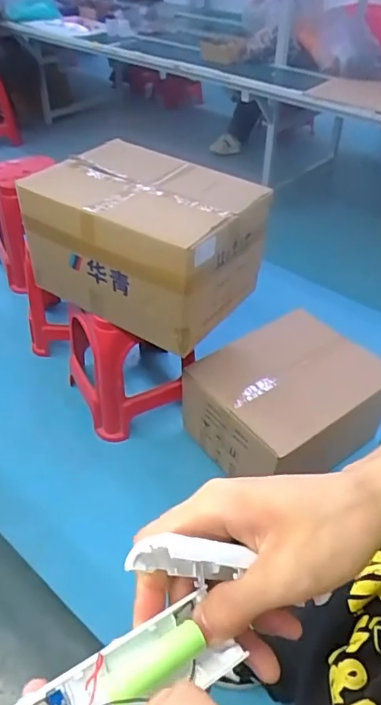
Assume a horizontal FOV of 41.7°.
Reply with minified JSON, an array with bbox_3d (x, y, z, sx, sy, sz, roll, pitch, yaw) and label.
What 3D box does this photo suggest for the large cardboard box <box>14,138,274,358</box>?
[{"bbox_3d":[-0.124,-0.303,1.352,0.537,0.311,0.370,22,46,22],"label":"large cardboard box"}]

